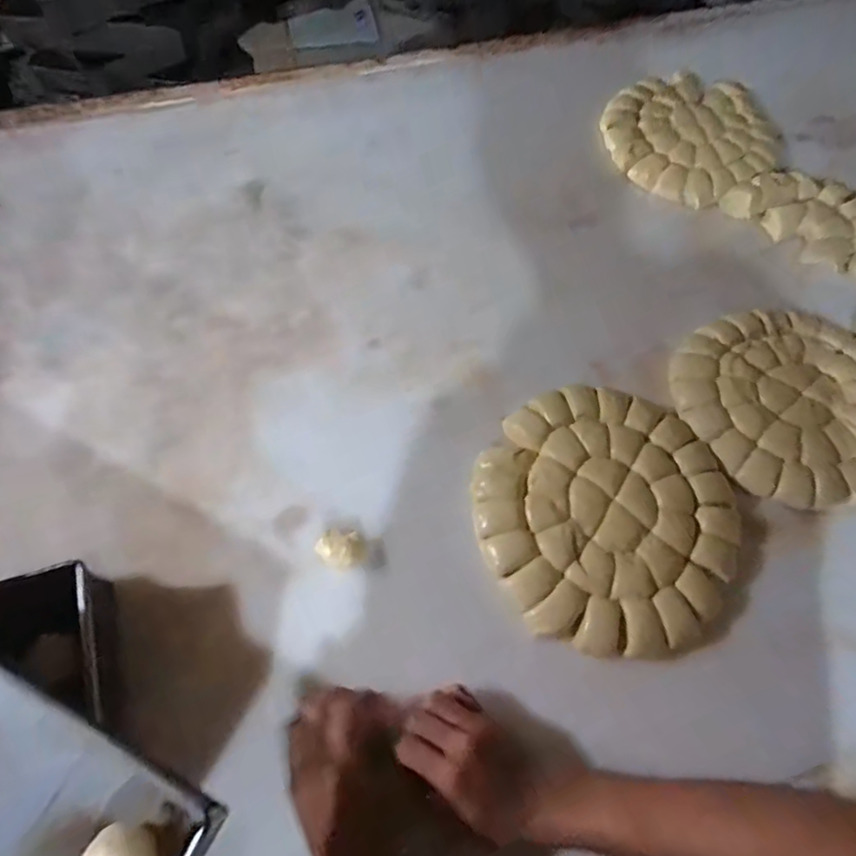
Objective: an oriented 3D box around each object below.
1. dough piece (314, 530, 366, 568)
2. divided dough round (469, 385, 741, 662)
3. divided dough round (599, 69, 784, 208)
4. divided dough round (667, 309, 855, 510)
[{"bbox_3d":[-0.088,0.122,0.561,0.049,0.018,0.034,6,63,0],"label":"dough piece"},{"bbox_3d":[0.191,0.083,0.584,0.269,0.028,0.276,1,63,-2],"label":"divided dough round"},{"bbox_3d":[0.407,-0.459,0.881,0.269,0.054,0.245,1,63,-2],"label":"divided dough round"},{"bbox_3d":[0.440,-0.042,0.656,0.269,0.023,0.255,1,63,-2],"label":"divided dough round"}]

